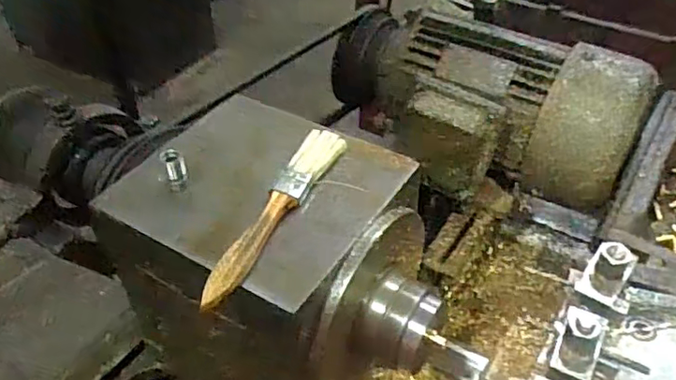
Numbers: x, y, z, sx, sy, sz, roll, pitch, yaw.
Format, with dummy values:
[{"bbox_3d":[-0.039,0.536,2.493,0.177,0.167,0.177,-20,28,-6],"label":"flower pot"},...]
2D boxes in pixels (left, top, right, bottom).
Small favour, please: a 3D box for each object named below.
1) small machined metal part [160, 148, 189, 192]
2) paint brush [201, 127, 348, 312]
[{"bbox_3d":[-0.109,-0.015,0.408,0.014,0.028,0.015,-15,44,-14],"label":"small machined metal part"},{"bbox_3d":[-0.038,0.013,0.389,0.025,0.014,0.160,15,45,18],"label":"paint brush"}]

